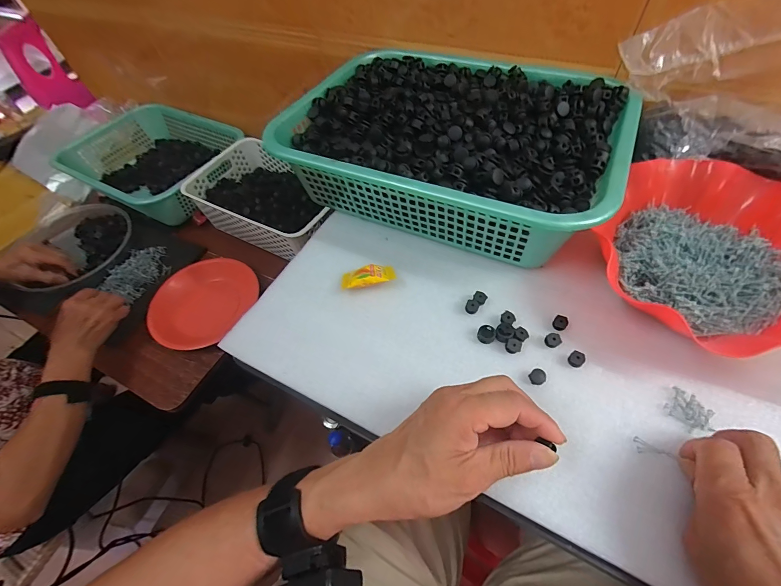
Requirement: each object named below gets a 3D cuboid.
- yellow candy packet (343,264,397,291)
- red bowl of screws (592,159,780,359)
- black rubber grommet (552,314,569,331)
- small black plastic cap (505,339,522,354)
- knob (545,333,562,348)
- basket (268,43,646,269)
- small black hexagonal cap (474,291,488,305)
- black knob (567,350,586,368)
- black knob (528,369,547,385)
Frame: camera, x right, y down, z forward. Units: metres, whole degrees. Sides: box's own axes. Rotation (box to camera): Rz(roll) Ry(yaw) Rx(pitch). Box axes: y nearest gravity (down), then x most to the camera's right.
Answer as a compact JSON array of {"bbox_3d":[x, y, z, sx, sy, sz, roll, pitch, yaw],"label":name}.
[{"bbox_3d":[-0.025,-0.018,0.384,0.059,0.012,0.025,-12,56,-3],"label":"yellow candy packet"},{"bbox_3d":[0.319,-0.042,0.342,0.193,0.066,0.205,-2,56,4],"label":"red bowl of screws"},{"bbox_3d":[0.168,0.030,0.341,0.013,0.009,0.012,32,65,23],"label":"black rubber grommet"},{"bbox_3d":[0.118,0.051,0.331,0.014,0.009,0.013,-2,56,4],"label":"small black plastic cap"},{"bbox_3d":[0.156,0.046,0.332,0.013,0.009,0.012,-2,56,4],"label":"knob"},{"bbox_3d":[0.072,-0.188,0.440,0.380,0.096,0.275,21,61,18],"label":"basket"},{"bbox_3d":[0.095,0.005,0.364,0.013,0.006,0.012,32,65,23],"label":"small black hexagonal cap"},{"bbox_3d":[0.174,0.061,0.320,0.013,0.009,0.013,-2,56,4],"label":"black knob"},{"bbox_3d":[0.134,0.077,0.314,0.014,0.008,0.013,-2,56,4],"label":"black knob"}]

